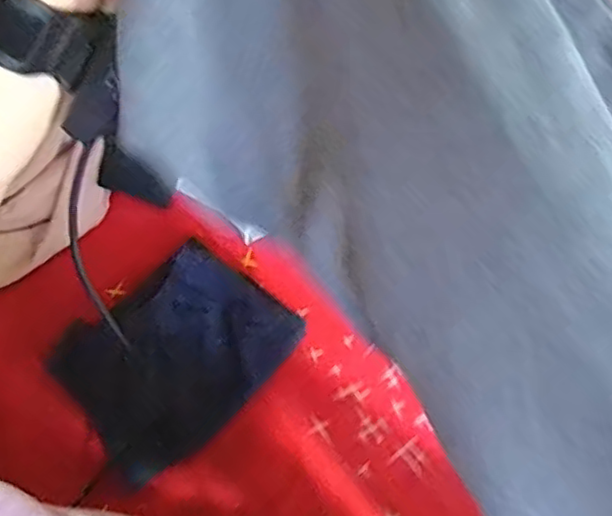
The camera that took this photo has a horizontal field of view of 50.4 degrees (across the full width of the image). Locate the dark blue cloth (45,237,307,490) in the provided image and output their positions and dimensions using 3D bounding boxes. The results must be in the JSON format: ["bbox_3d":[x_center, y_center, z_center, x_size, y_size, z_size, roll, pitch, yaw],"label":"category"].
[{"bbox_3d":[-0.140,0.103,0.720,0.182,0.028,0.235,42,72,18],"label":"dark blue cloth"}]

